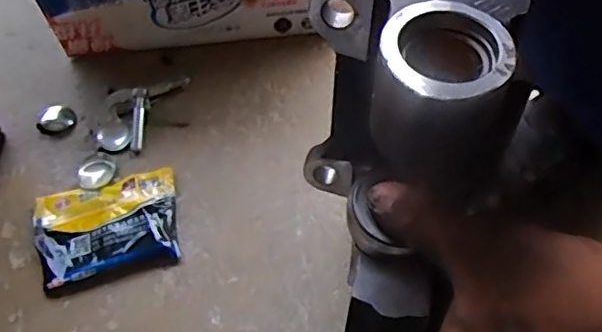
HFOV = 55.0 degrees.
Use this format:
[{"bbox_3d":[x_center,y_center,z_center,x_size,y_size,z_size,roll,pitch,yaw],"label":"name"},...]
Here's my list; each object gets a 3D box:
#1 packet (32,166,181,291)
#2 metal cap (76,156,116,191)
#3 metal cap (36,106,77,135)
[{"bbox_3d":[-0.162,0.049,0.483,0.116,0.018,0.082,-15,60,-7],"label":"packet"},{"bbox_3d":[-0.180,0.007,0.511,0.030,0.014,0.035,-8,60,-3],"label":"metal cap"},{"bbox_3d":[-0.230,-0.043,0.542,0.033,0.008,0.026,-37,65,-18],"label":"metal cap"}]

